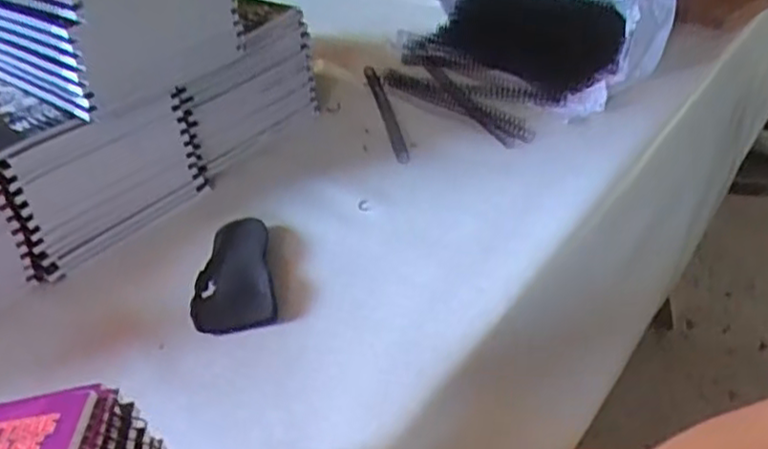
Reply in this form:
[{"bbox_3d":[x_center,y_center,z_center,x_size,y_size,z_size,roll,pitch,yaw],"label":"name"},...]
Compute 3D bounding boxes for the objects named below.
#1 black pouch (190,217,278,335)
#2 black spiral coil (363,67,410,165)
[{"bbox_3d":[-0.117,0.035,0.538,0.060,0.019,0.114,-12,38,-5],"label":"black pouch"},{"bbox_3d":[0.000,-0.123,0.737,0.014,0.011,0.198,-12,38,-5],"label":"black spiral coil"}]

